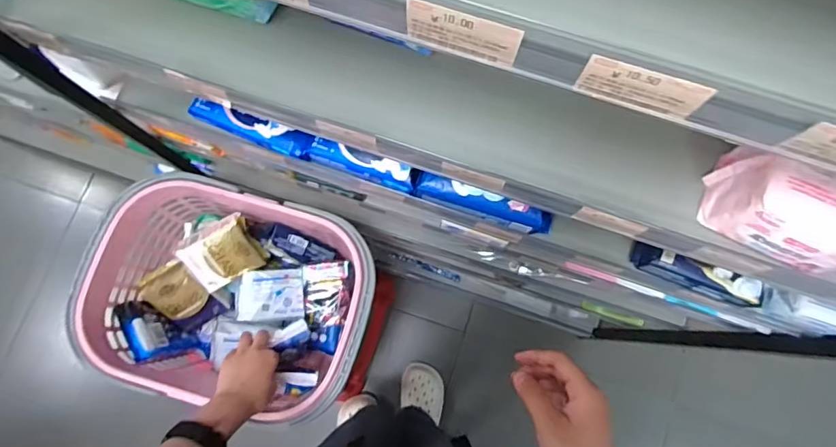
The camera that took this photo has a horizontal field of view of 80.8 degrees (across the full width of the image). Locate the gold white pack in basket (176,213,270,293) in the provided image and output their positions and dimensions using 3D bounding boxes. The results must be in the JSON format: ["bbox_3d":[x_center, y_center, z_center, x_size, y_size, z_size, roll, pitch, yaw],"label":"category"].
[{"bbox_3d":[-0.312,0.051,0.791,0.114,0.019,0.089,-32,117,-4],"label":"gold white pack in basket"}]

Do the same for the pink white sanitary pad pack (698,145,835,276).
[{"bbox_3d":[0.285,-0.005,0.368,0.116,0.078,0.054,30,81,6],"label":"pink white sanitary pad pack"}]

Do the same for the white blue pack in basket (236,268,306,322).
[{"bbox_3d":[-0.245,0.119,0.824,0.103,0.038,0.082,-1,91,-18],"label":"white blue pack in basket"}]

